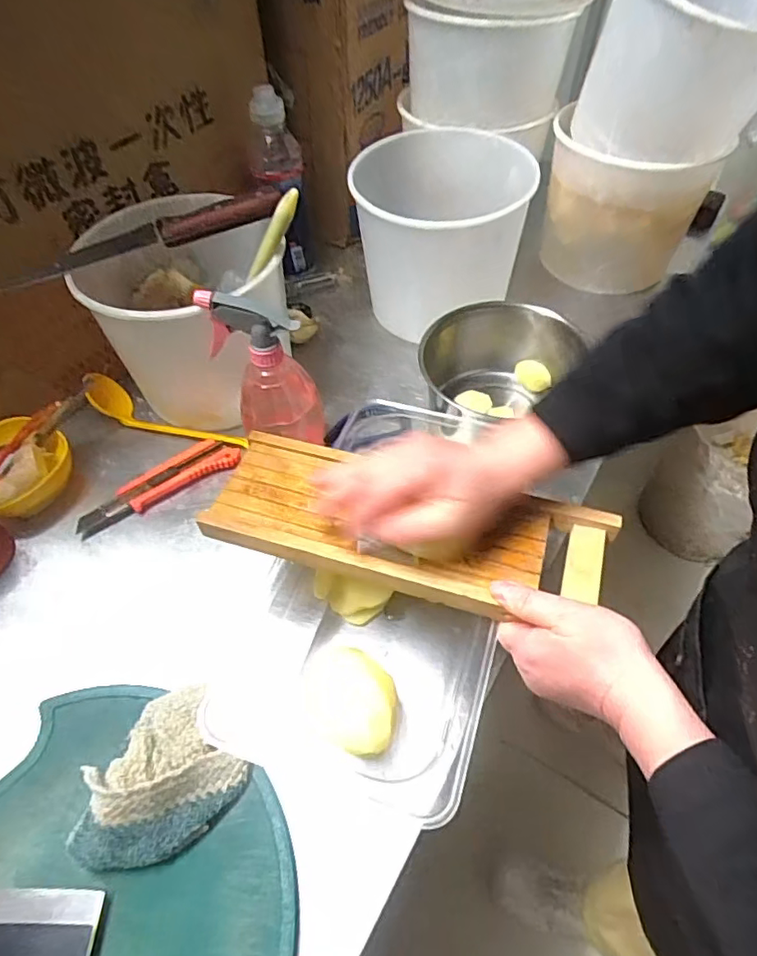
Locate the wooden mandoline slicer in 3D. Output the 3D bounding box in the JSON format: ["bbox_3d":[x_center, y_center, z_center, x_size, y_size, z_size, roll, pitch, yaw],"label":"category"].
[{"bbox_3d":[0.019,0.036,0.427,0.296,0.022,0.108,10,54,10],"label":"wooden mandoline slicer"}]

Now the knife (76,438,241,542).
[{"bbox_3d":[-0.233,0.005,0.591,0.173,0.015,0.045,-32,59,-20],"label":"knife"}]

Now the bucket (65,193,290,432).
[{"bbox_3d":[-0.198,-0.178,0.621,0.202,0.176,0.208,-5,53,-2],"label":"bucket"}]

